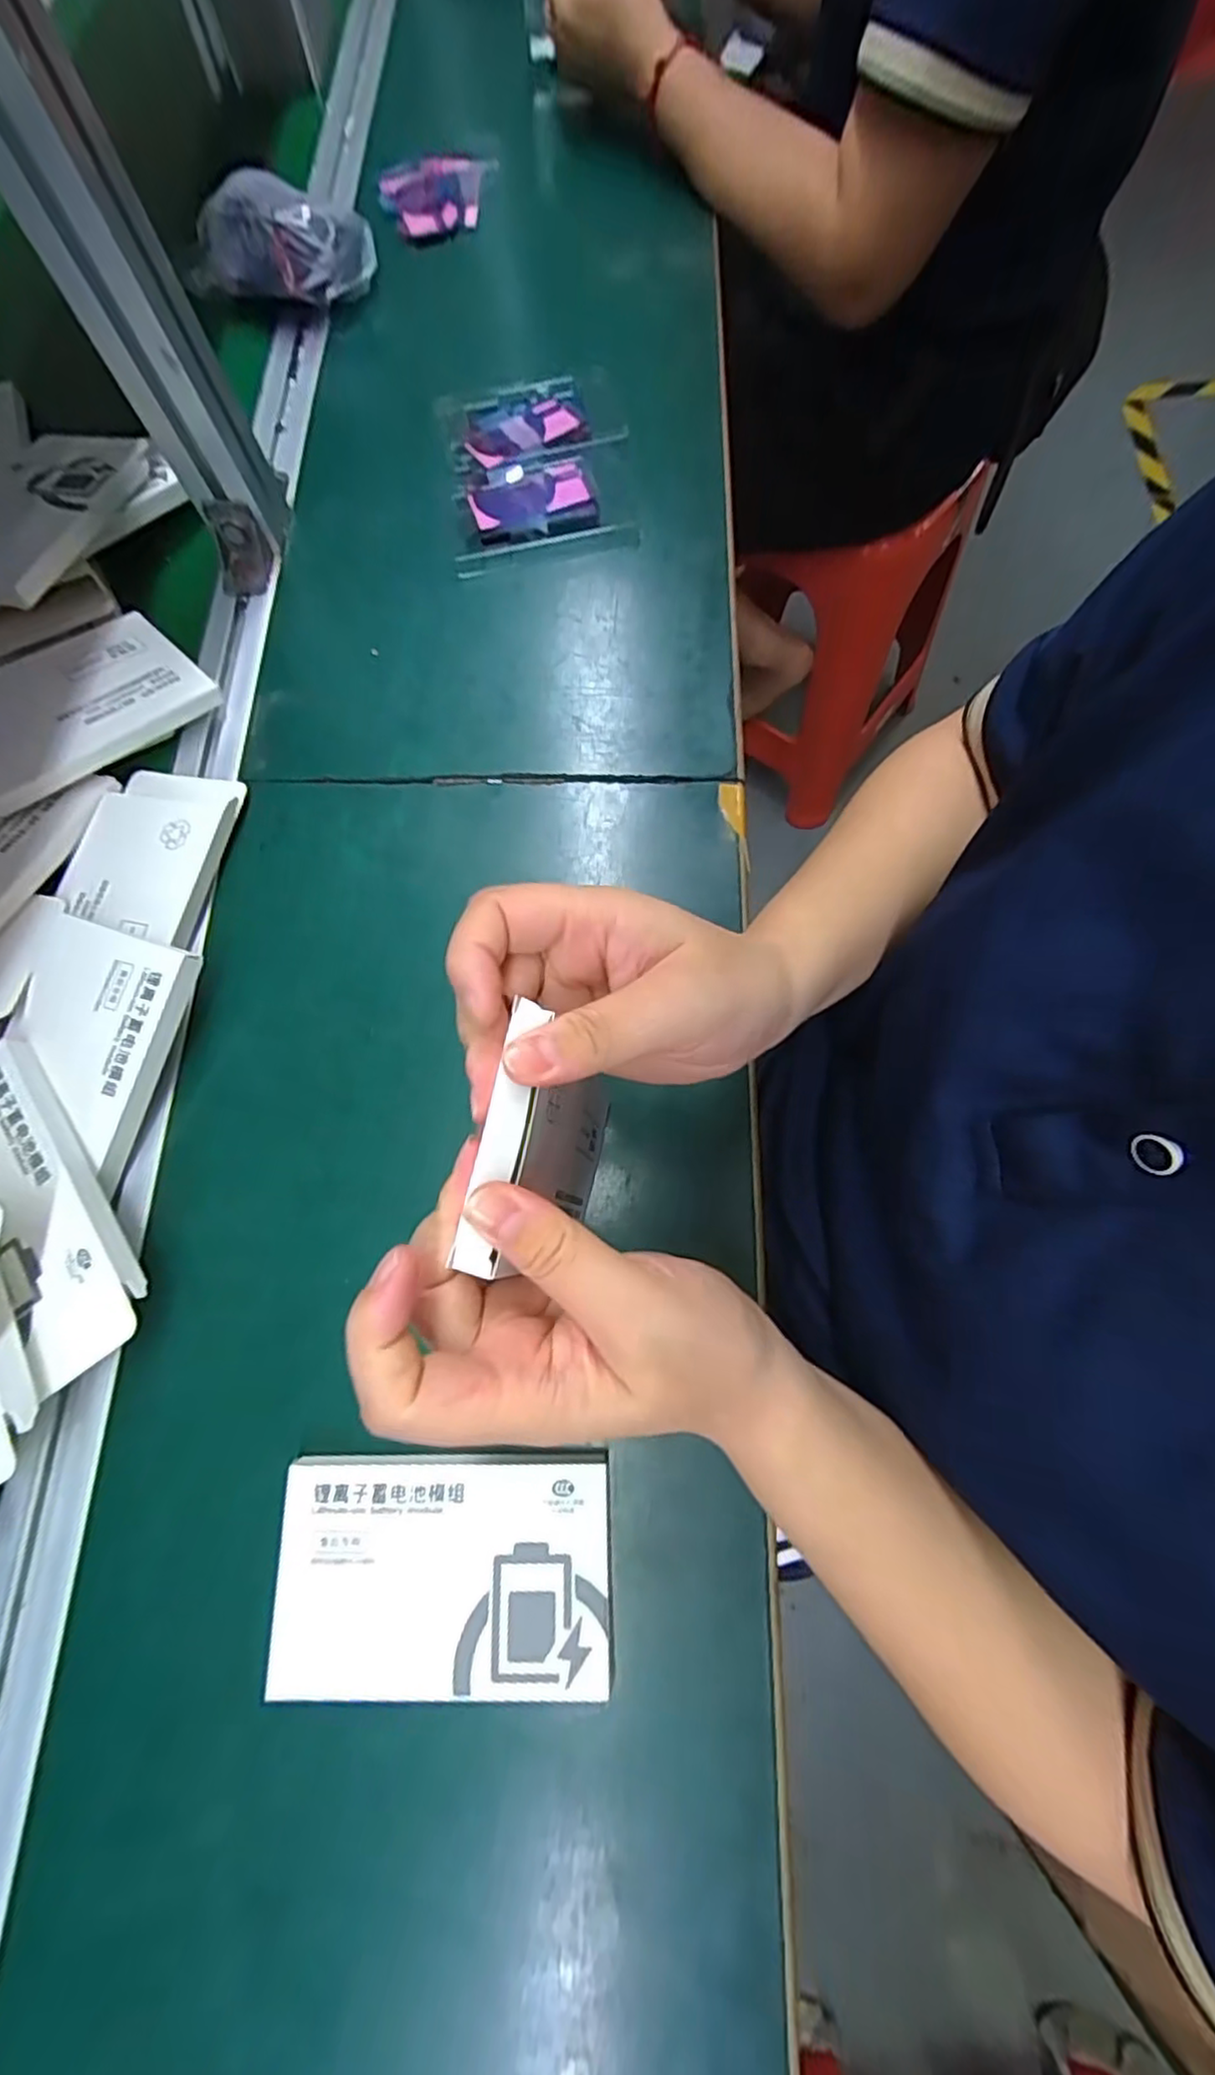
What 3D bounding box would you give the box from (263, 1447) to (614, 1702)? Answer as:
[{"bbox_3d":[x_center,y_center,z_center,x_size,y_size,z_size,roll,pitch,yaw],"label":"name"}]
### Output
[{"bbox_3d":[-0.067,0.220,0.279,0.134,0.014,0.084,-1,74,1],"label":"box"}]

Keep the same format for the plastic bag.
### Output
[{"bbox_3d":[-0.257,-0.604,0.511,0.147,0.054,0.075,16,75,6],"label":"plastic bag"}]

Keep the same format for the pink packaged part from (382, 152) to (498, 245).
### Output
[{"bbox_3d":[-0.145,-0.699,0.561,0.088,0.018,0.088,1,81,2],"label":"pink packaged part"}]

